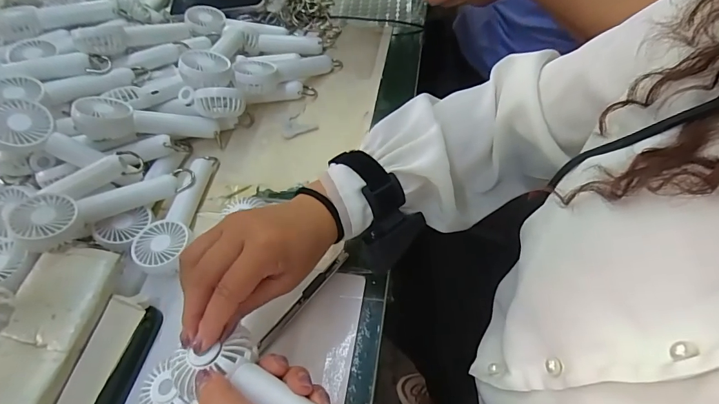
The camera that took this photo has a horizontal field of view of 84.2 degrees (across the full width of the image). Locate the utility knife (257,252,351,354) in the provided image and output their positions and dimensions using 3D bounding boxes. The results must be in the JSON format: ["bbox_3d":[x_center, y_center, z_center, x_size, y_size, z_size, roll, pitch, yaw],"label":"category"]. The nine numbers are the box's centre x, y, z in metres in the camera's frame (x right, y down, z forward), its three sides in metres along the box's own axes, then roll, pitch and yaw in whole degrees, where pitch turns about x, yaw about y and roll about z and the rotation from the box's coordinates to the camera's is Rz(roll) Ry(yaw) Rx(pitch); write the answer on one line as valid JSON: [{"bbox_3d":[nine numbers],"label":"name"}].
[{"bbox_3d":[-0.054,0.093,0.381,0.011,0.013,0.119,34,65,25],"label":"utility knife"}]

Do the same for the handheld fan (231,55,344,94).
[{"bbox_3d":[-0.097,-0.180,0.545,0.163,0.029,0.048,-26,54,-39],"label":"handheld fan"}]

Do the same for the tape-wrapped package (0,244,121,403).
[{"bbox_3d":[-0.278,0.138,0.326,0.074,0.025,0.213,1,55,10],"label":"tape-wrapped package"}]

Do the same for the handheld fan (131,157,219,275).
[{"bbox_3d":[-0.201,0.007,0.442,0.052,0.031,0.158,-3,55,3],"label":"handheld fan"}]

